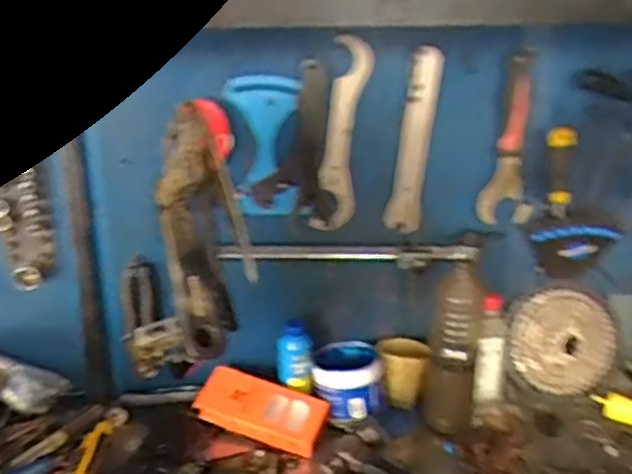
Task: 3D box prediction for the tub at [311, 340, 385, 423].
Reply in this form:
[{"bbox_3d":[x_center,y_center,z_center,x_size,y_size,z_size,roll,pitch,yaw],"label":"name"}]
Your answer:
[{"bbox_3d":[0.049,0.220,1.030,0.107,0.072,0.105,2,19,5],"label":"tub"}]

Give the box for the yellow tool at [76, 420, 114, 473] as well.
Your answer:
[{"bbox_3d":[-0.290,0.284,0.856,0.027,0.033,0.128,1,19,3],"label":"yellow tool"}]

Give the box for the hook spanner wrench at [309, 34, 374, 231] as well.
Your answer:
[{"bbox_3d":[0.037,-0.143,0.957,0.075,0.264,0.021,-1,19,-2],"label":"hook spanner wrench"}]

